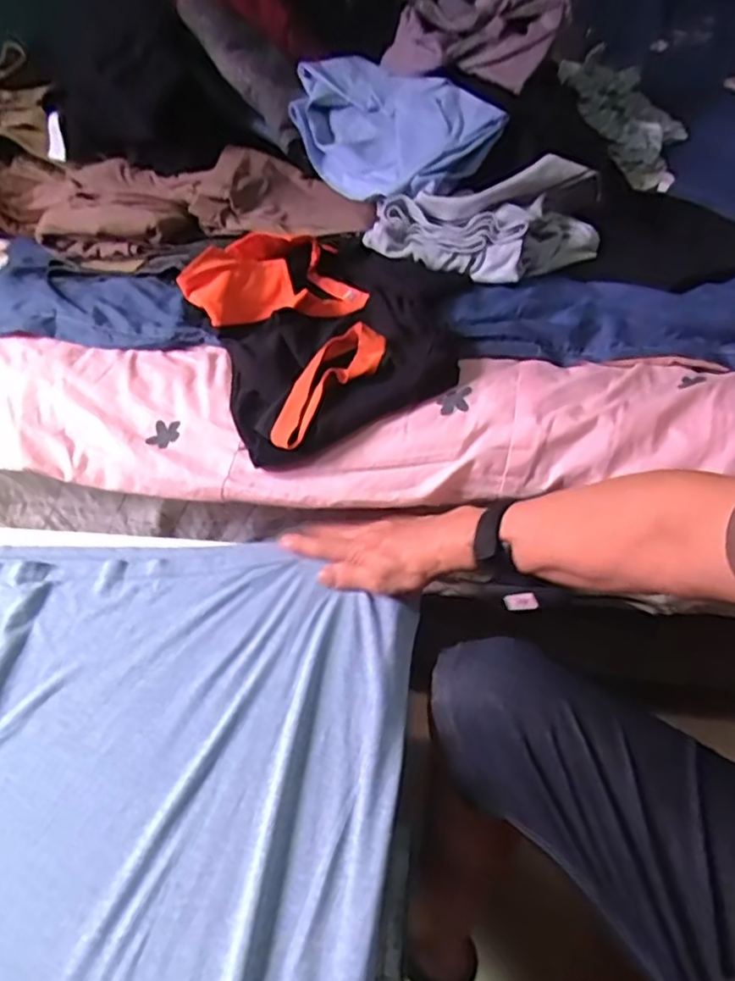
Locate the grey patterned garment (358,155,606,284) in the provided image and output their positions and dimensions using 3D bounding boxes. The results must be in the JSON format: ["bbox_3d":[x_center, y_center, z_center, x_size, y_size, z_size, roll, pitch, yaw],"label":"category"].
[{"bbox_3d":[0.132,-0.313,0.738,0.244,0.075,0.128,12,50,16],"label":"grey patterned garment"}]

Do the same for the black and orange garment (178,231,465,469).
[{"bbox_3d":[-0.035,-0.186,0.685,0.265,0.083,0.308,-20,50,-14],"label":"black and orange garment"}]

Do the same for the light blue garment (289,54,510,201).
[{"bbox_3d":[0.026,-0.471,0.848,0.172,0.092,0.275,-37,55,-26],"label":"light blue garment"}]

